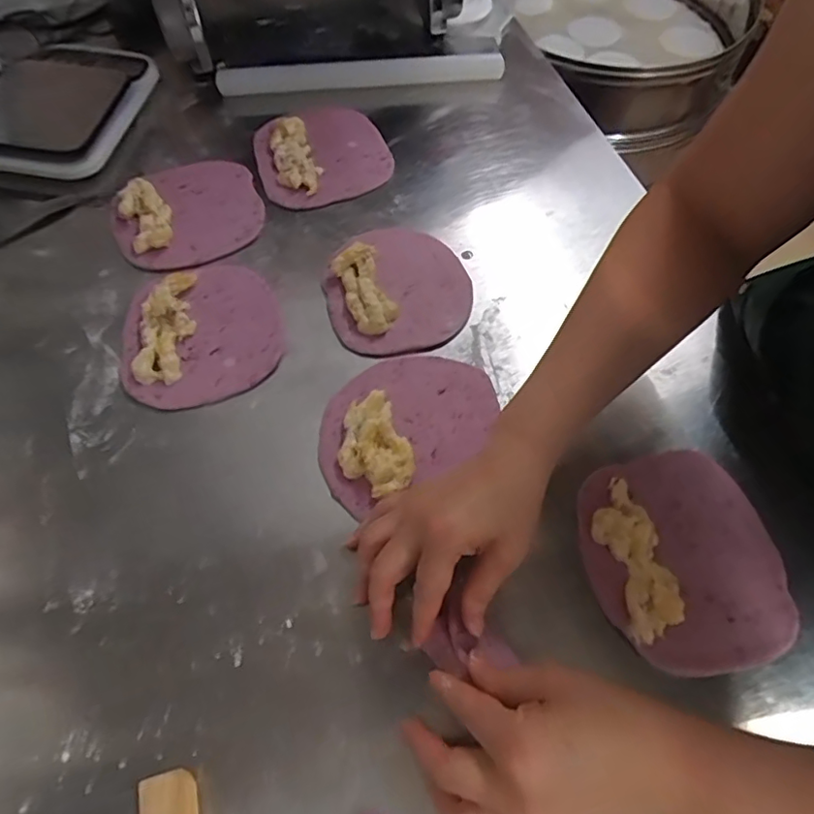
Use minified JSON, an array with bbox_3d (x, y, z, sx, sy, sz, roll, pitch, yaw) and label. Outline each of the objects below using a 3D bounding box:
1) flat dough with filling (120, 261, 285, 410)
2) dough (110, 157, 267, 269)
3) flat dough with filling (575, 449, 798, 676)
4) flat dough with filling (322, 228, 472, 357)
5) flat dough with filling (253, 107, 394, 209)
[{"bbox_3d":[-0.178,-0.071,0.478,0.131,0.022,0.140,-13,63,-8],"label":"flat dough with filling"},{"bbox_3d":[-0.214,-0.194,0.540,0.137,0.025,0.123,-18,64,-11],"label":"dough"},{"bbox_3d":[0.196,0.102,0.392,0.129,0.022,0.146,-10,63,-7],"label":"flat dough with filling"},{"bbox_3d":[-0.009,-0.115,0.503,0.127,0.022,0.135,1,62,-1],"label":"flat dough with filling"},{"bbox_3d":[-0.093,-0.279,0.588,0.133,0.022,0.153,-17,64,-10],"label":"flat dough with filling"}]

